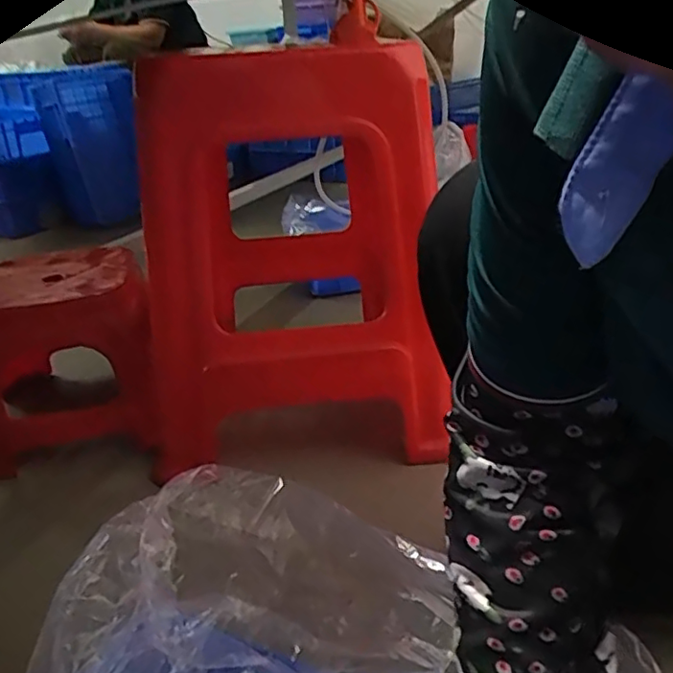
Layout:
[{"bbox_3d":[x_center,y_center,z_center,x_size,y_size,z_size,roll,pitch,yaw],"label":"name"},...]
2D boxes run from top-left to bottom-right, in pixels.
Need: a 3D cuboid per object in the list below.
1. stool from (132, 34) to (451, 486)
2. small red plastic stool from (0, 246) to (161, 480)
[{"bbox_3d":[-0.080,-0.122,0.811,0.375,0.447,0.355,-7,28,-5],"label":"stool"},{"bbox_3d":[-0.379,0.019,0.845,0.250,0.231,0.232,-9,28,-8],"label":"small red plastic stool"}]

